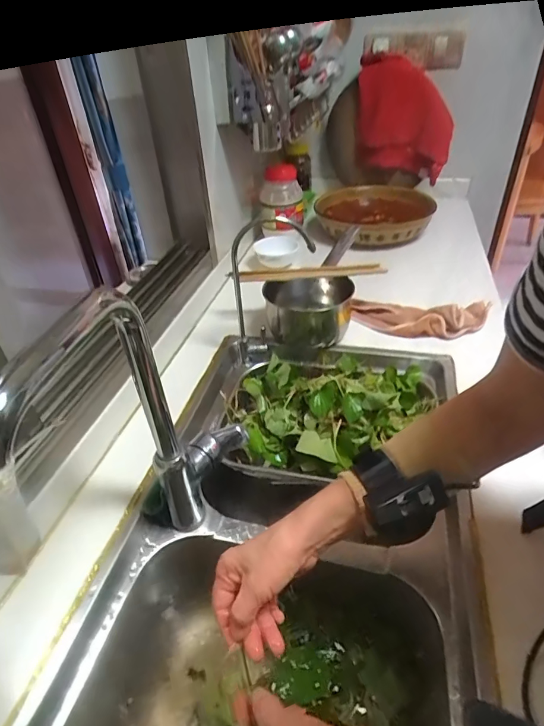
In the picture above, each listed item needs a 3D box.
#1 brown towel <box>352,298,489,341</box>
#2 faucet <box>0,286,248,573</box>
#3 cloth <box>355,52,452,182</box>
[{"bbox_3d":[0.275,-0.093,0.800,0.247,0.046,0.095,5,39,12],"label":"brown towel"},{"bbox_3d":[-0.128,0.113,0.407,0.081,0.359,0.264,9,40,16],"label":"faucet"},{"bbox_3d":[0.361,-0.678,1.182,0.278,0.267,0.097,15,20,0],"label":"cloth"}]

